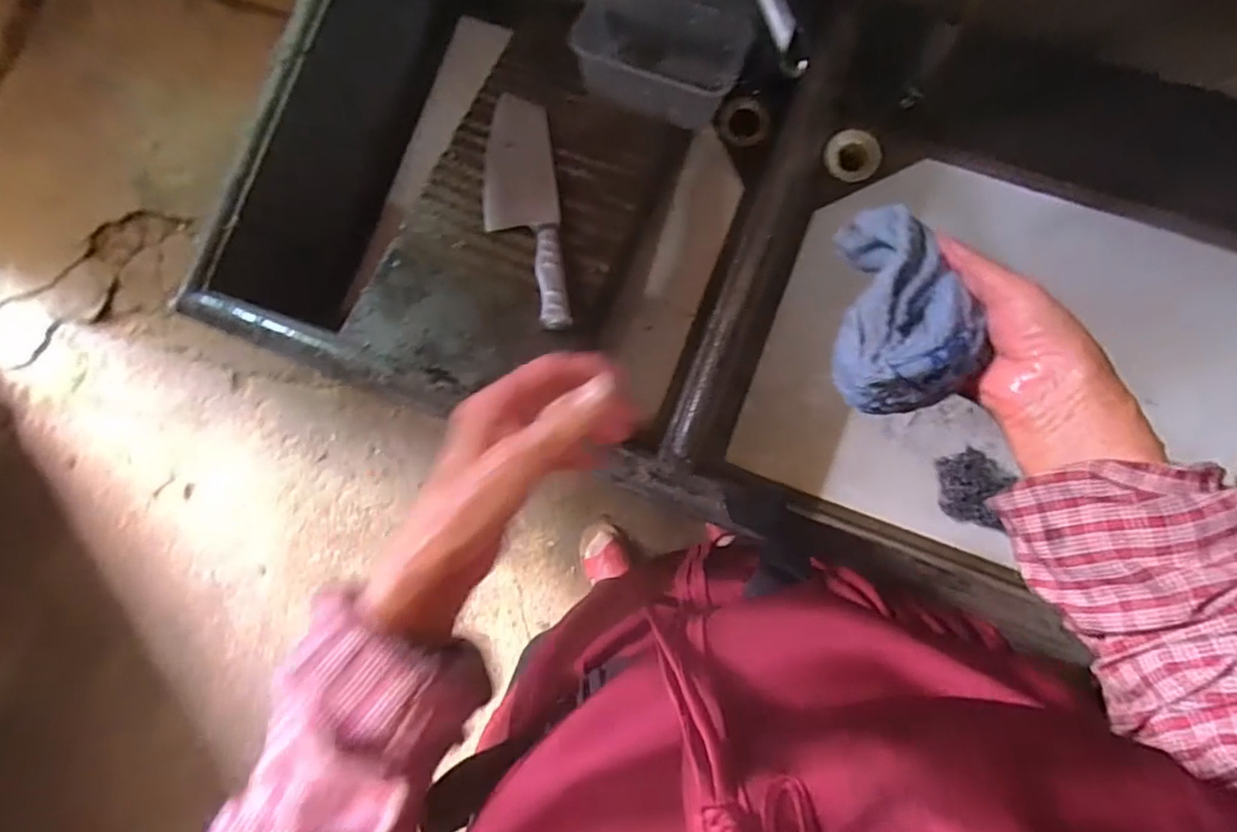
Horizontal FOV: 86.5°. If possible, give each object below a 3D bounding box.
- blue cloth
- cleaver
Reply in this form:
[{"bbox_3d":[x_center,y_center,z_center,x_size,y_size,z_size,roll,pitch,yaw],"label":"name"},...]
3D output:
[{"bbox_3d":[0.160,-0.057,0.361,0.075,0.053,0.112,2,87,6],"label":"blue cloth"},{"bbox_3d":[-0.088,-0.196,0.622,0.075,0.015,0.256,-15,70,5],"label":"cleaver"}]

